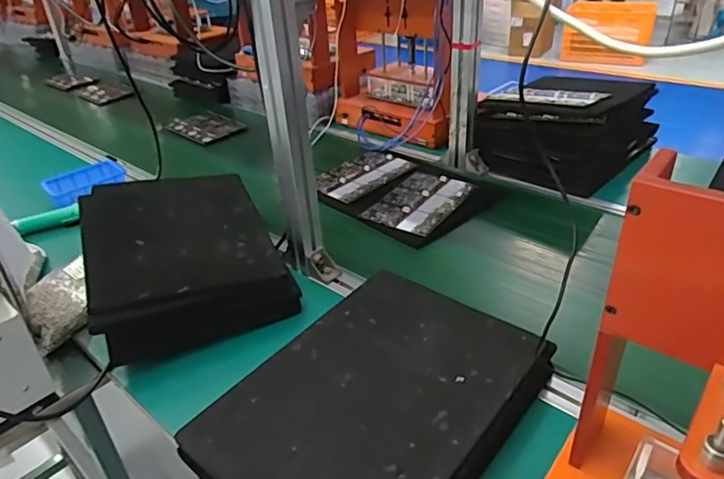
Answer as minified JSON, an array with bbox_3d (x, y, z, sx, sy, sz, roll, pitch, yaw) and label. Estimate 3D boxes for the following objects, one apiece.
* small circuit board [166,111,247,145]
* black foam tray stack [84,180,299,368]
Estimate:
[{"bbox_3d":[-0.439,-0.323,1.493,0.151,0.017,0.225,-29,40,-34],"label":"small circuit board"},{"bbox_3d":[-0.282,0.012,0.820,0.253,0.101,0.356,-18,34,-21],"label":"black foam tray stack"}]

